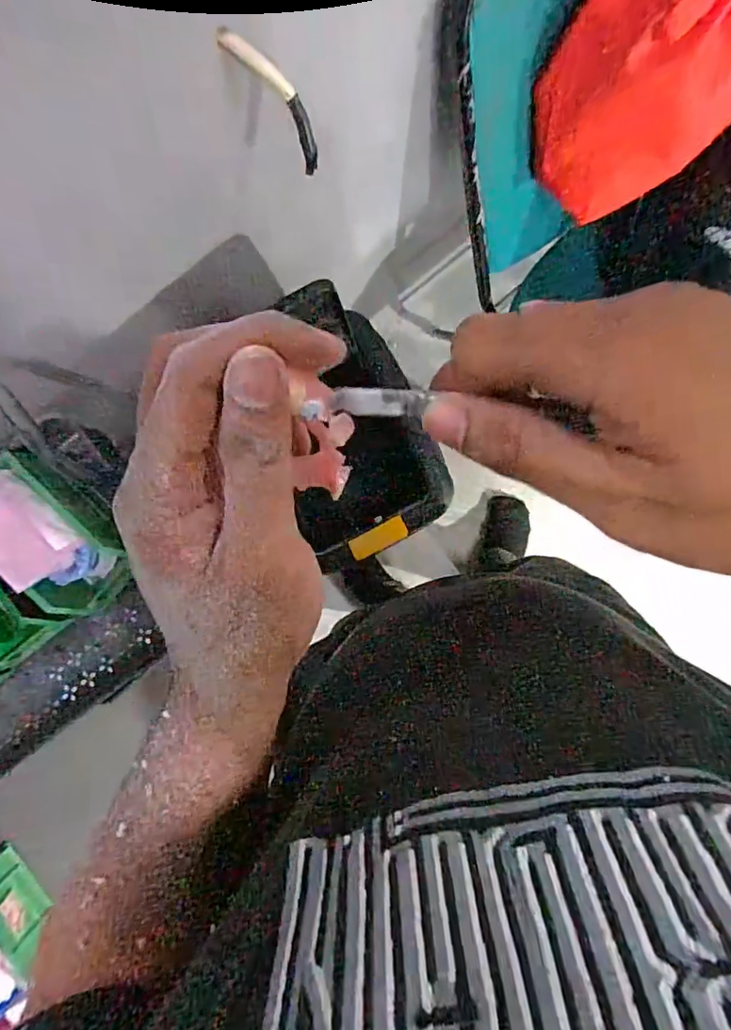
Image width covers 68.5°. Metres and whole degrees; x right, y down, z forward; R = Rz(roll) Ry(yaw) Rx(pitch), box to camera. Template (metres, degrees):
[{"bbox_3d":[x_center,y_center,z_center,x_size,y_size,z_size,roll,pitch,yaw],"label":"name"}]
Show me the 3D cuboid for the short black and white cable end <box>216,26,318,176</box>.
[{"bbox_3d":[-0.069,-0.331,0.428,0.026,0.112,0.011,-49,48,4],"label":"short black and white cable end"}]

